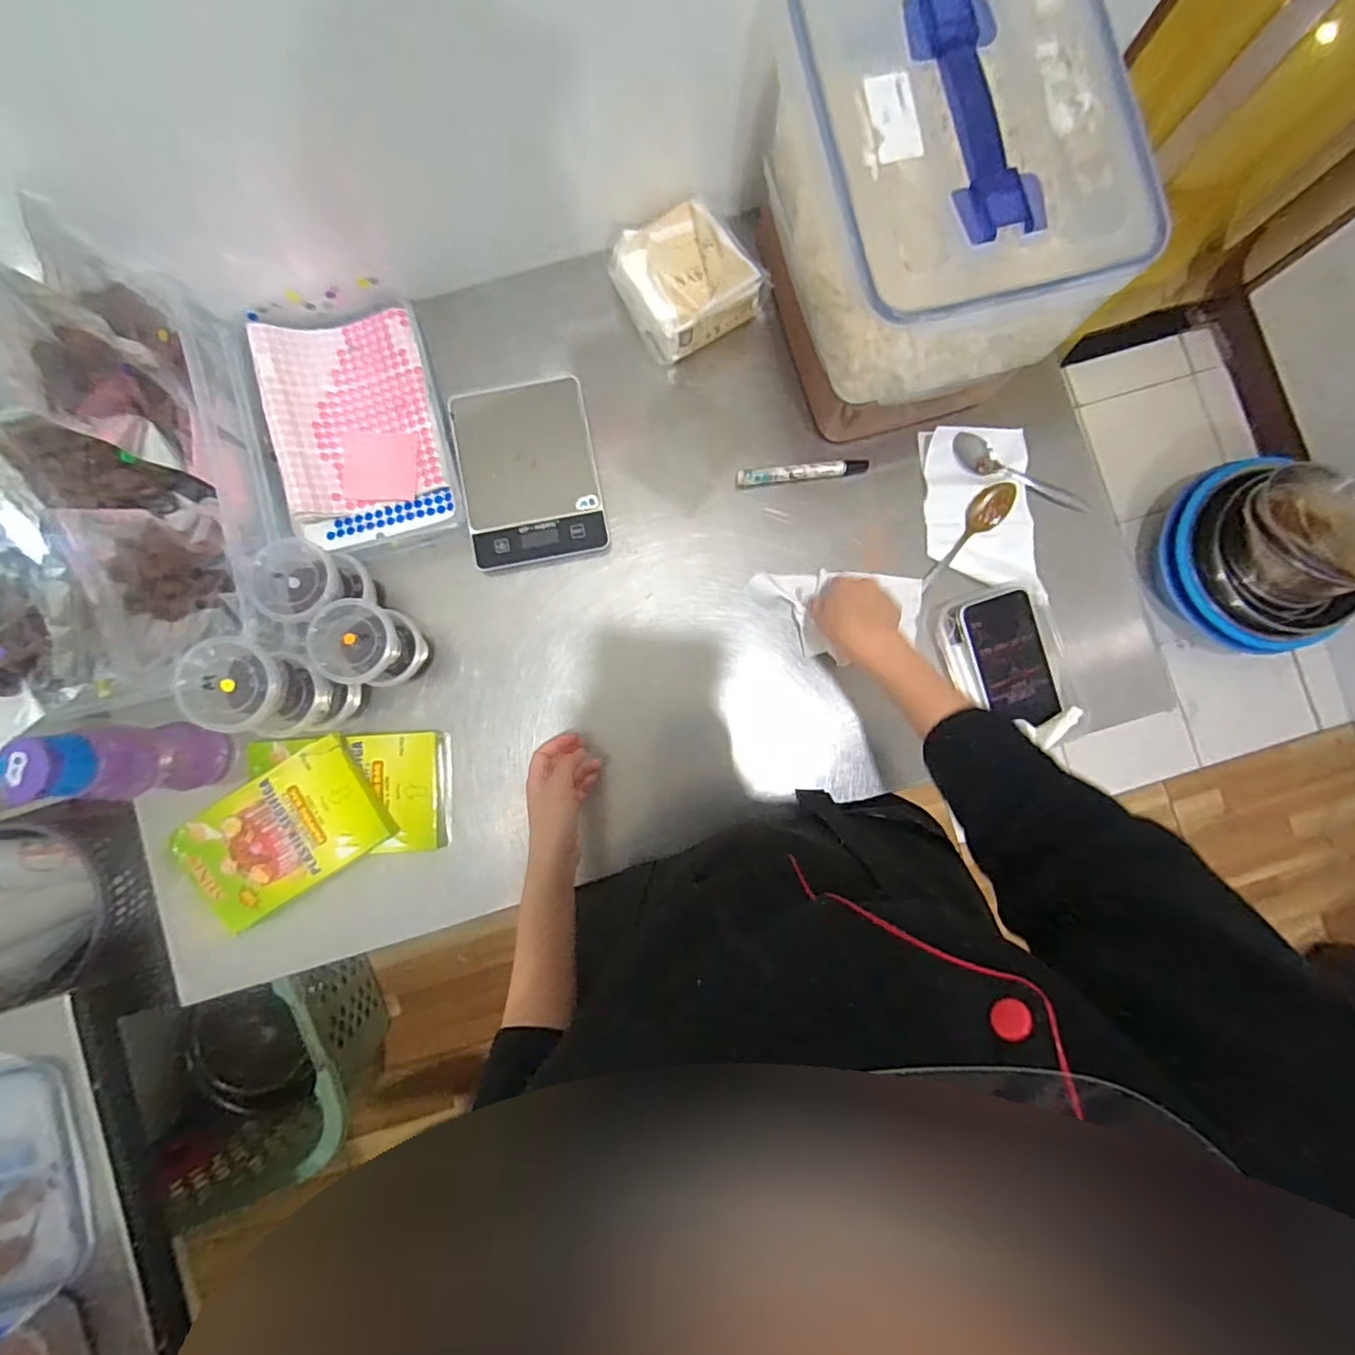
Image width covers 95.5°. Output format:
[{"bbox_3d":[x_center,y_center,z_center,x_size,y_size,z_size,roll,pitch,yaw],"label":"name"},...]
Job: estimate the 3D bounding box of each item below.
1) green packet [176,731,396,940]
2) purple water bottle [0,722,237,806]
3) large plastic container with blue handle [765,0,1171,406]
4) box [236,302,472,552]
[{"bbox_3d":[-0.396,0.159,0.617,0.188,0.020,0.119,-33,91,-4],"label":"green packet"},{"bbox_3d":[-0.494,0.075,0.562,0.053,0.191,0.054,-41,87,-3],"label":"purple water bottle"},{"bbox_3d":[0.210,-0.396,0.505,0.215,0.153,0.275,-14,86,-2],"label":"large plastic container with blue handle"},{"bbox_3d":[-0.345,-0.269,0.655,0.186,0.049,0.243,-15,86,-2],"label":"box"}]

